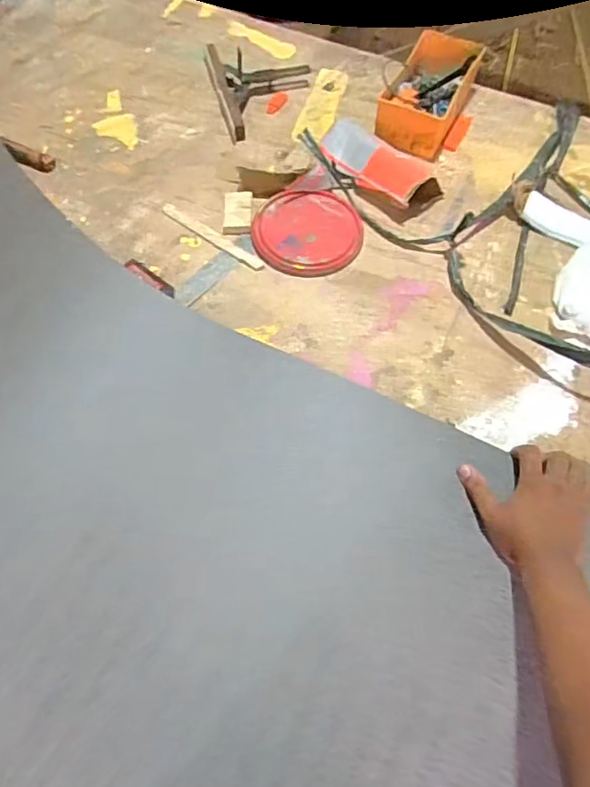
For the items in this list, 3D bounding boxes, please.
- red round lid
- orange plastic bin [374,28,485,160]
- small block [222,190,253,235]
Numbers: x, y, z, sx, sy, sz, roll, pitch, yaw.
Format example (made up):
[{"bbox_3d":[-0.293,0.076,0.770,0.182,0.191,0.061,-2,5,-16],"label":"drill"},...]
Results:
[{"bbox_3d":[0.023,-0.262,0.837,0.175,0.022,0.162,0,60,-1],"label":"red round lid"},{"bbox_3d":[0.246,-0.553,0.962,0.139,0.079,0.257,25,63,12],"label":"orange plastic bin"},{"bbox_3d":[-0.093,-0.298,0.860,0.046,0.018,0.085,0,60,-1],"label":"small block"}]

